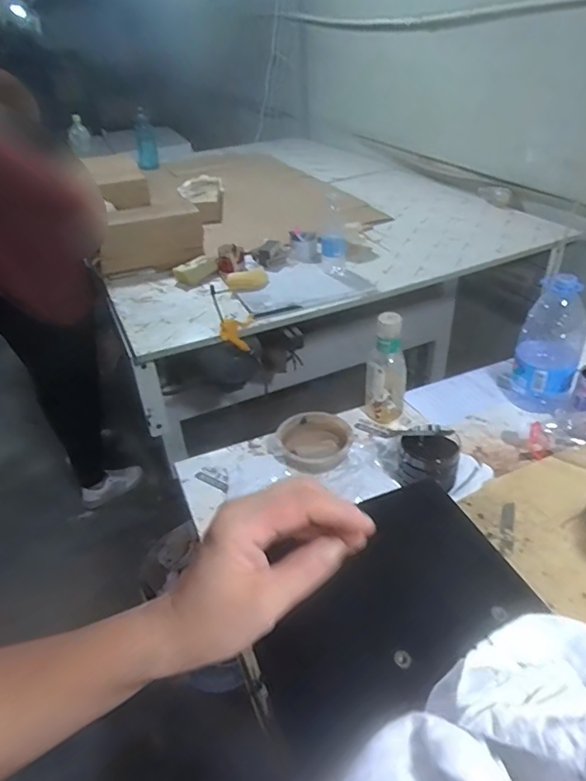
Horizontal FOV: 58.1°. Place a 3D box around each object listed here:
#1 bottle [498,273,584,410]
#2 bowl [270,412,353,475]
[{"bbox_3d":[0.455,-0.090,0.938,0.109,0.221,0.101,12,39,17],"label":"bottle"},{"bbox_3d":[0.031,0.084,0.912,0.129,0.034,0.125,-1,37,1],"label":"bowl"}]

